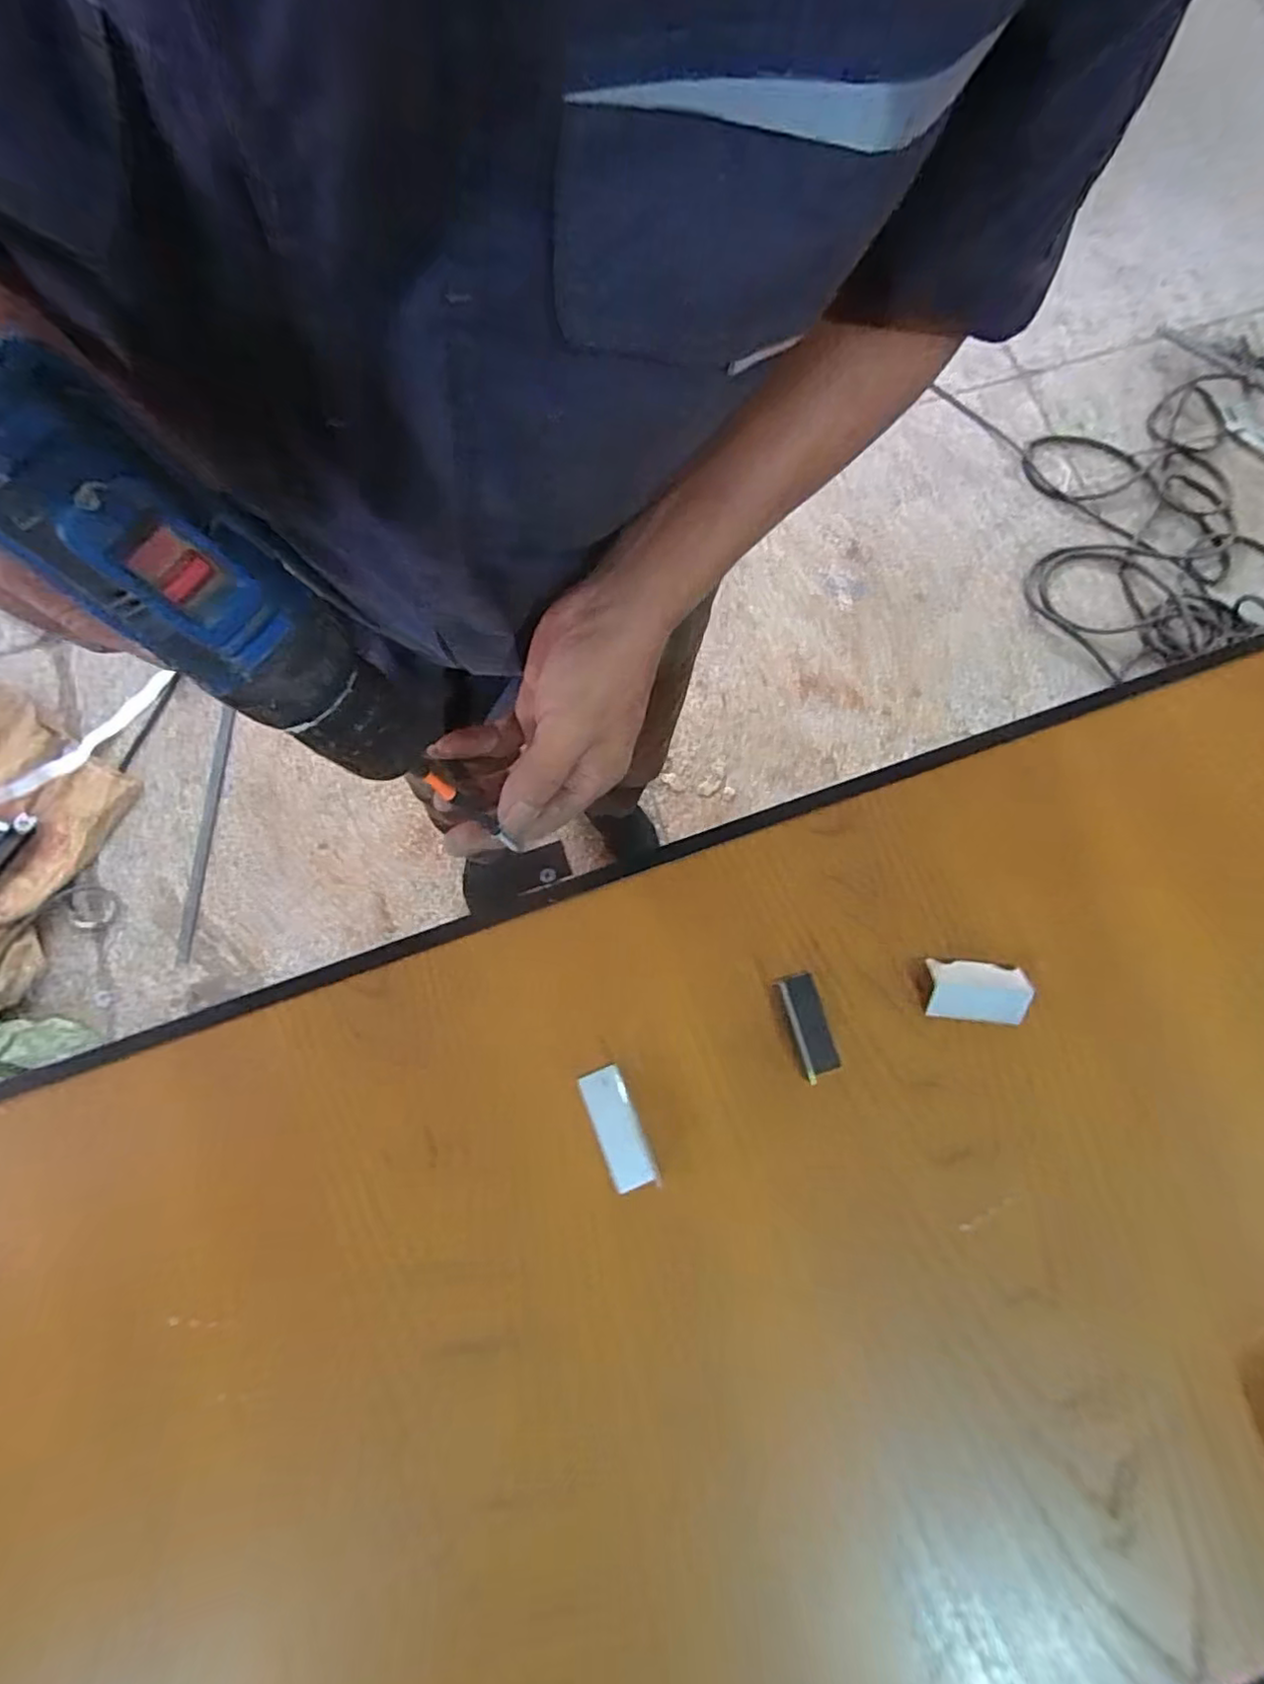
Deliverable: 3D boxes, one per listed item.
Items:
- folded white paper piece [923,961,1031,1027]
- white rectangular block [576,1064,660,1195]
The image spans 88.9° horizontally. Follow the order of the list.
[{"bbox_3d":[0.166,0.072,0.309,0.044,0.012,0.028,6,77,2],"label":"folded white paper piece"},{"bbox_3d":[-0.007,0.133,0.298,0.021,0.014,0.053,-22,77,-4],"label":"white rectangular block"}]

